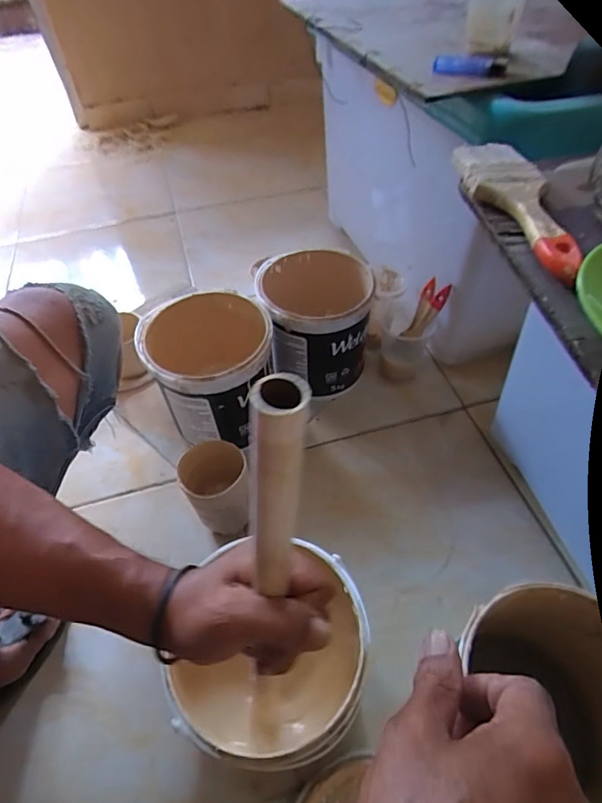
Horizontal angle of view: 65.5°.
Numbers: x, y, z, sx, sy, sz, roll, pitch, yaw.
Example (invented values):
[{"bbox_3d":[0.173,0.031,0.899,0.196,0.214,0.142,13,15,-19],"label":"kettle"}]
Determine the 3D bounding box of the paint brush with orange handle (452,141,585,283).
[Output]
[{"bbox_3d":[0.179,-0.165,0.386,0.062,0.016,0.207,-4,51,1],"label":"paint brush with orange handle"}]

